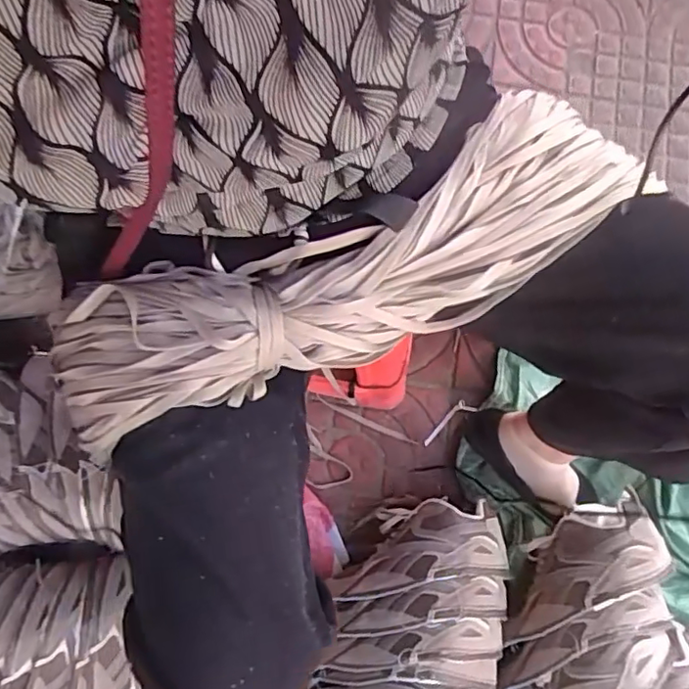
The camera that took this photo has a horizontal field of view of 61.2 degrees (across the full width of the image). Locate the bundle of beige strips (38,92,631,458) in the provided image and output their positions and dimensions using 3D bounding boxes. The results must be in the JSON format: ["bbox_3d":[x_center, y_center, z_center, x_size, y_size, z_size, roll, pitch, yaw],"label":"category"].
[{"bbox_3d":[0.003,-0.056,0.408,0.434,0.062,0.138,-26,80,-2],"label":"bundle of beige strips"}]

